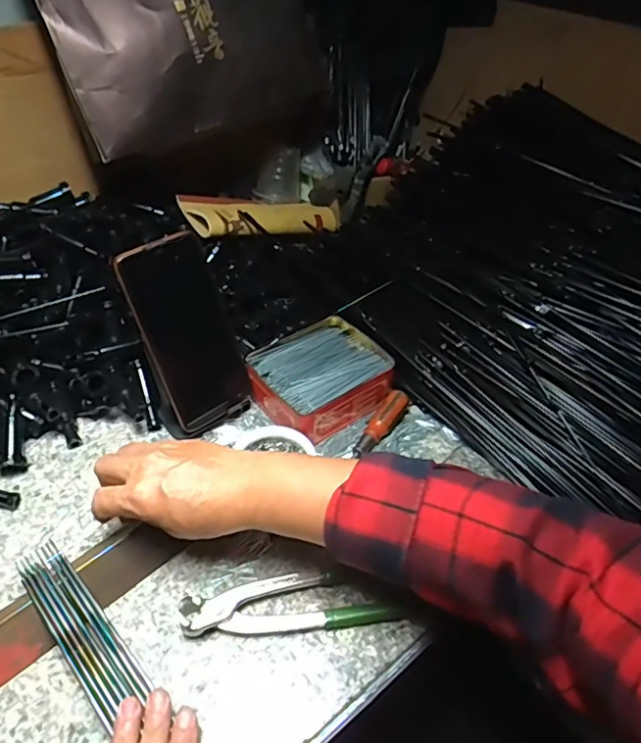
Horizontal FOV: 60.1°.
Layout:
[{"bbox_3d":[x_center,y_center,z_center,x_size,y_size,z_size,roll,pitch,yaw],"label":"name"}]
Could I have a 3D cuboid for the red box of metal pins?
[{"bbox_3d":[-0.001,0.003,0.550,0.127,0.040,0.108,-27,51,-27],"label":"red box of metal pins"}]

